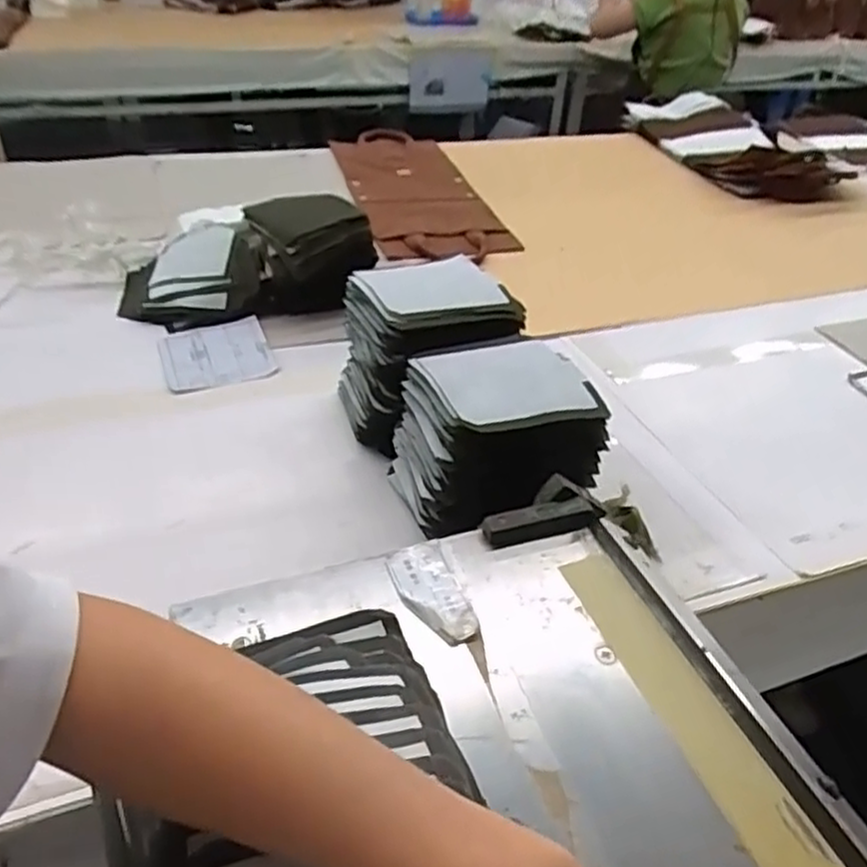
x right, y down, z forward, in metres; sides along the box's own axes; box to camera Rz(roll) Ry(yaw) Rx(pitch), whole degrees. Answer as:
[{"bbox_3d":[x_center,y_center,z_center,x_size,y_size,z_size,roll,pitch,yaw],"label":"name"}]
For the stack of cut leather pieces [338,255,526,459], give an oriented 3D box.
[{"bbox_3d":[-0.009,-0.085,0.764,0.166,0.157,0.145,-16,43,-23],"label":"stack of cut leather pieces"}]

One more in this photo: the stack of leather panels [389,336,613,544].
[{"bbox_3d":[0.057,-0.002,0.663,0.168,0.127,0.137,-7,40,-13],"label":"stack of leather panels"}]

